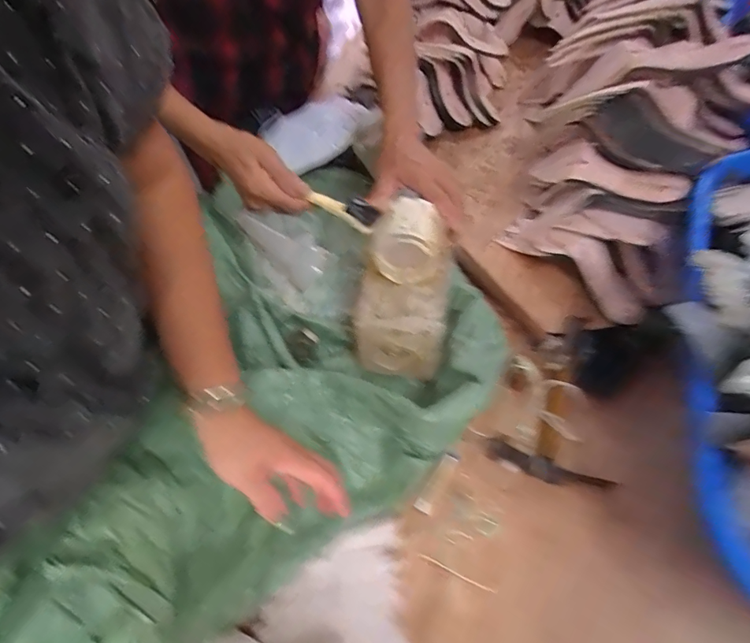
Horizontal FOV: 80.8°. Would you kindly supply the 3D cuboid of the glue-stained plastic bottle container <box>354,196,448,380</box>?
[{"bbox_3d":[0.030,-0.027,0.522,0.106,0.226,0.087,8,19,7],"label":"glue-stained plastic bottle container"}]

